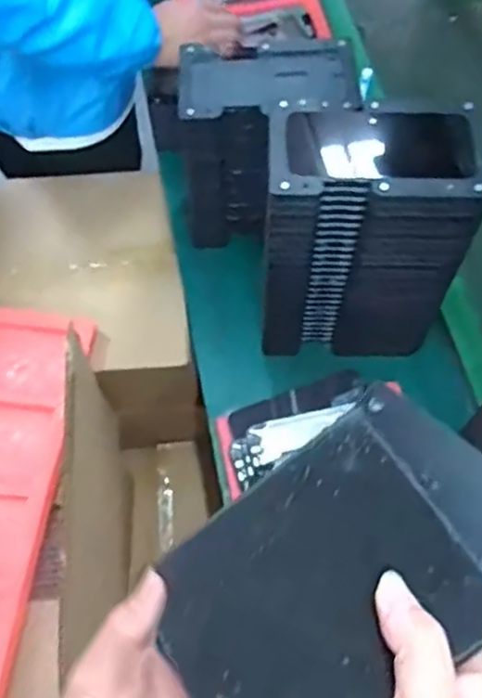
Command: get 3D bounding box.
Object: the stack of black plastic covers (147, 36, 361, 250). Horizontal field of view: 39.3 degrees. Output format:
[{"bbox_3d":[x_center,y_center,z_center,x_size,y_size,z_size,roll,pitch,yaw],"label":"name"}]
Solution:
[{"bbox_3d":[0.027,-0.238,0.812,0.197,0.213,0.115,-7,62,-1],"label":"stack of black plastic covers"}]

